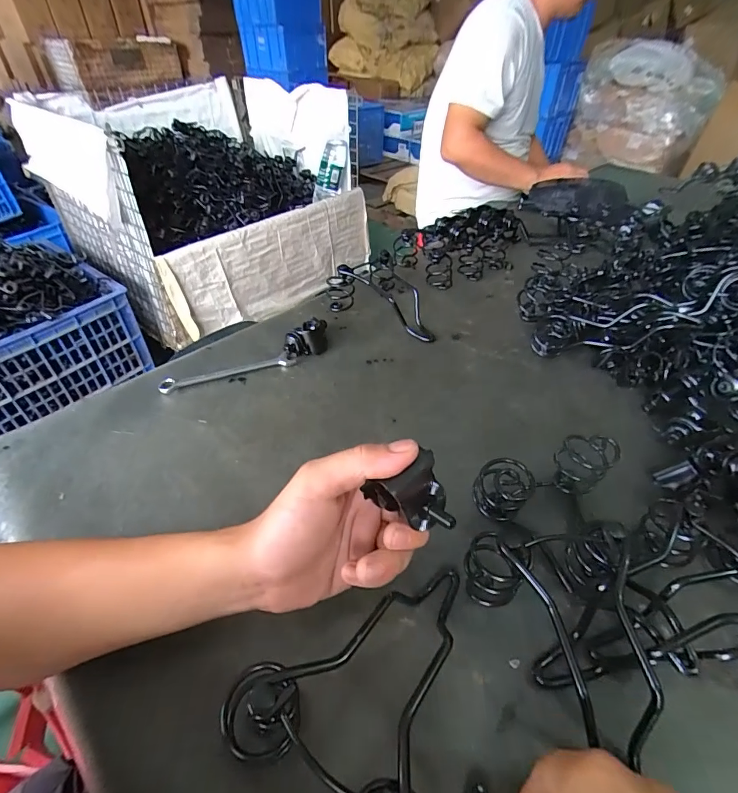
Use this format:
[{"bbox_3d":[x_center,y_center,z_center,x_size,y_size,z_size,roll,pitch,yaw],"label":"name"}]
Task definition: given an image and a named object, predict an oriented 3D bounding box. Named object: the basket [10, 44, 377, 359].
[{"bbox_3d":[-0.621,-0.859,1.683,0.870,0.593,1.039,32,52,30],"label":"basket"}]

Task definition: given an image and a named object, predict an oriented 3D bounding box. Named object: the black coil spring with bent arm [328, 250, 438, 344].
[{"bbox_3d":[0.037,-0.162,0.618,0.181,0.062,0.109,23,48,23],"label":"black coil spring with bent arm"}]

